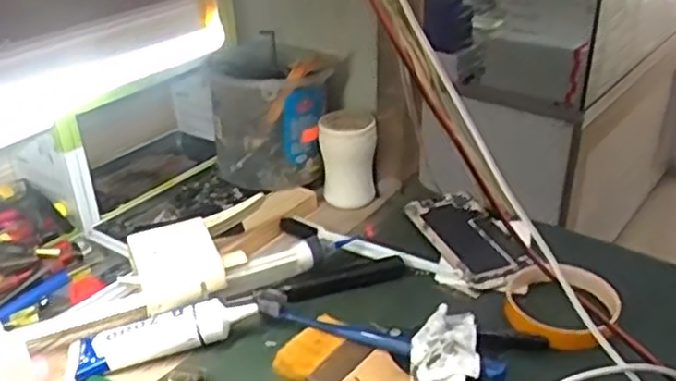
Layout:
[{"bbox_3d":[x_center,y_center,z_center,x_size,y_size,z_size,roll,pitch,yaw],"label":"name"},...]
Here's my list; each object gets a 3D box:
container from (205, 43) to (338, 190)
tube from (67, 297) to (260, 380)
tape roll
[{"bbox_3d":[-0.065,-0.070,0.701,0.114,0.129,0.114,1,29,3],"label":"container"},{"bbox_3d":[-0.128,0.100,0.507,0.133,0.026,0.040,-9,30,-14],"label":"tube"},{"bbox_3d":[0.163,0.084,0.521,0.081,0.024,0.091,13,32,23],"label":"tape roll"}]

